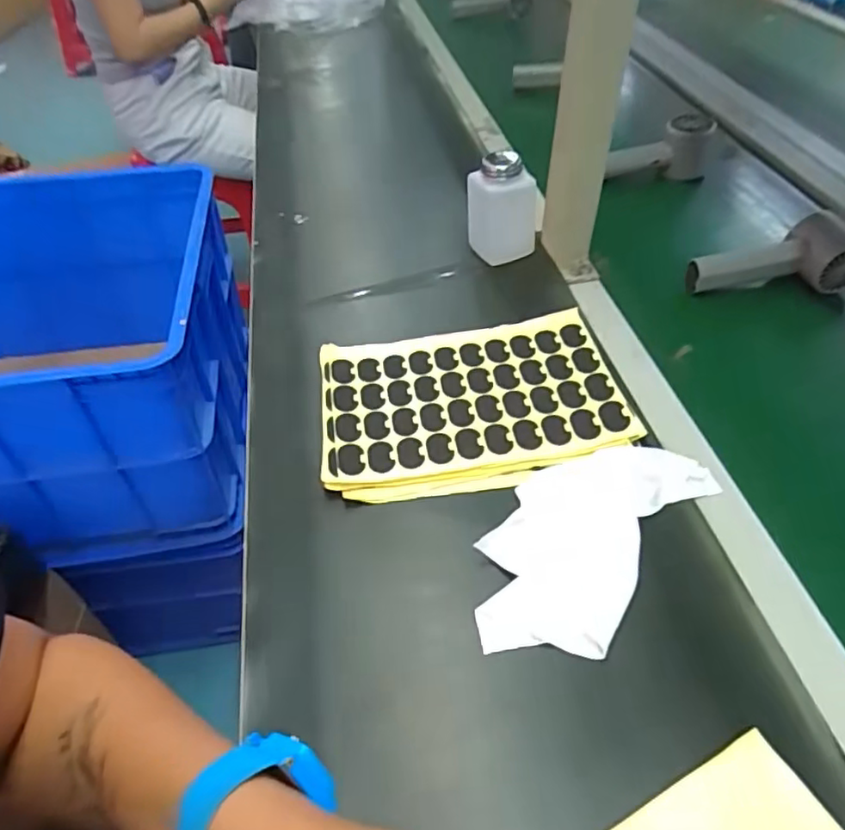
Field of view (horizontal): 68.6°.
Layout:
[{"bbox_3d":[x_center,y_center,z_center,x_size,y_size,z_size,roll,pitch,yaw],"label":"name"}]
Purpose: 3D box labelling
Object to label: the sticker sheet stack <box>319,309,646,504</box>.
[{"bbox_3d":[0.035,-0.010,0.491,0.227,0.023,0.159,-7,47,-4],"label":"sticker sheet stack"}]

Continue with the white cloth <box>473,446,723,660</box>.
[{"bbox_3d":[0.103,0.074,0.399,0.095,0.016,0.182,31,55,27],"label":"white cloth"}]

